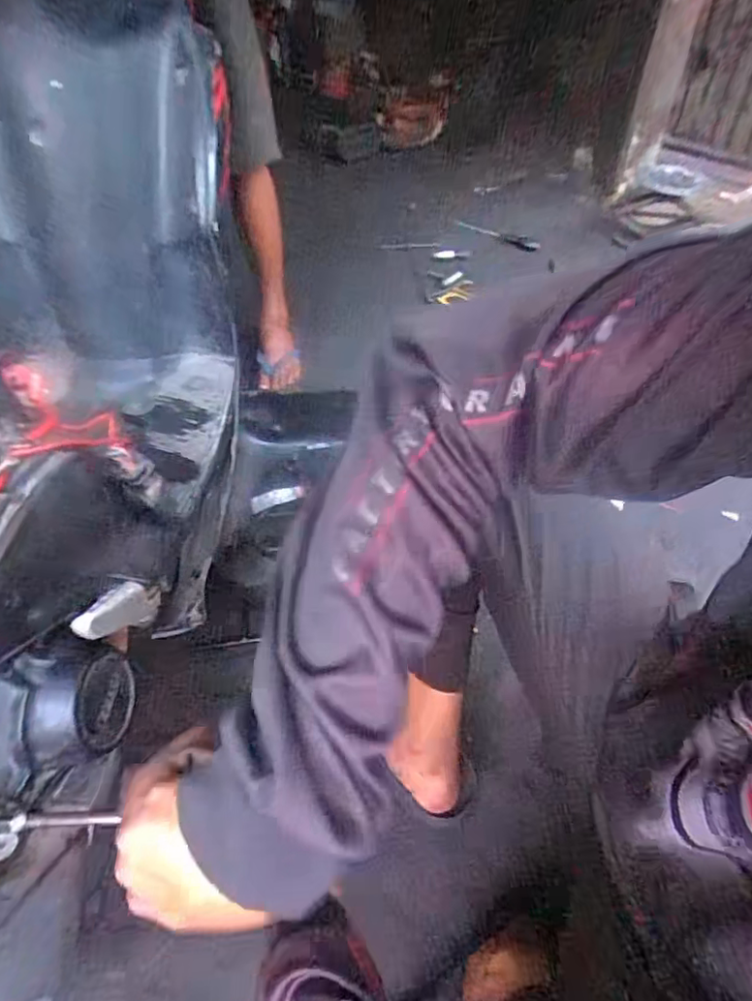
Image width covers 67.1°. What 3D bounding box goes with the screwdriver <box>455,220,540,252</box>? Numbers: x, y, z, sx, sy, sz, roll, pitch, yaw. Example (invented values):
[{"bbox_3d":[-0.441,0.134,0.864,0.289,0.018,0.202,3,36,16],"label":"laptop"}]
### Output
[{"bbox_3d":[0.344,-0.749,1.595,0.334,0.037,0.034,-3,44,-34],"label":"screwdriver"}]

